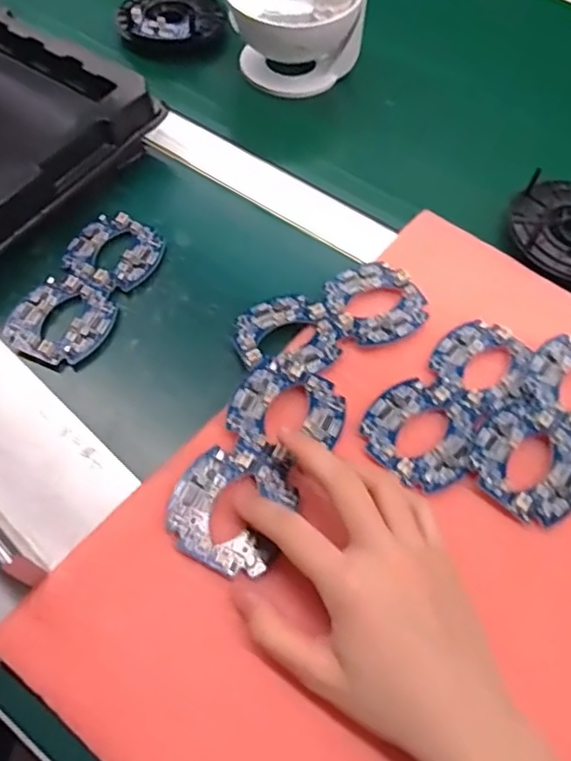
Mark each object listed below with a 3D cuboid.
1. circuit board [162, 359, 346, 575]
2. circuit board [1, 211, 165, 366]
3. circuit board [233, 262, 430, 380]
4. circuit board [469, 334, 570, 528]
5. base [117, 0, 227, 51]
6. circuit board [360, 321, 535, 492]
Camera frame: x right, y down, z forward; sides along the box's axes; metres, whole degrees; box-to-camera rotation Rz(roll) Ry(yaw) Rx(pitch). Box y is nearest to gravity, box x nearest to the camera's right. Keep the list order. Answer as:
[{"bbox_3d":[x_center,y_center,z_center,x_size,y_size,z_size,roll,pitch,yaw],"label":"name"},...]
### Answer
[{"bbox_3d":[-0.015,0.046,0.339,0.063,0.006,0.125,29,64,3],"label":"circuit board"},{"bbox_3d":[-0.136,-0.067,0.417,0.062,0.010,0.125,21,61,13],"label":"circuit board"},{"bbox_3d":[0.030,-0.040,0.392,0.126,0.008,0.064,-21,60,-12],"label":"circuit board"},{"bbox_3d":[0.161,0.027,0.357,0.064,0.007,0.125,39,67,11],"label":"circuit board"},{"bbox_3d":[-0.109,-0.357,0.574,0.096,0.030,0.099,-5,58,-2],"label":"base"},{"bbox_3d":[0.100,0.009,0.367,0.062,0.007,0.123,34,65,20],"label":"circuit board"}]

